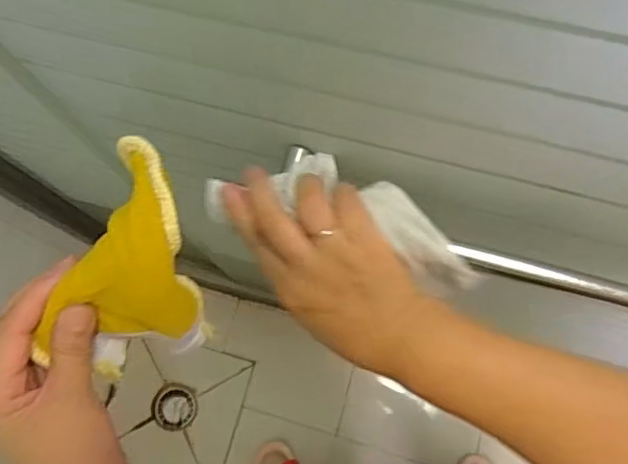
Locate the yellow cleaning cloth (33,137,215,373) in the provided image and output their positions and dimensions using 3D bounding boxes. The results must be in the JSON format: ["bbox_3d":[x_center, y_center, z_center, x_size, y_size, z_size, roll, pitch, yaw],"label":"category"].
[{"bbox_3d":[-0.090,0.024,0.306,0.069,0.137,0.043,24,36,7],"label":"yellow cleaning cloth"}]

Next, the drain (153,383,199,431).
[{"bbox_3d":[-0.308,0.387,1.302,0.096,0.014,0.099,7,75,2],"label":"drain"}]

